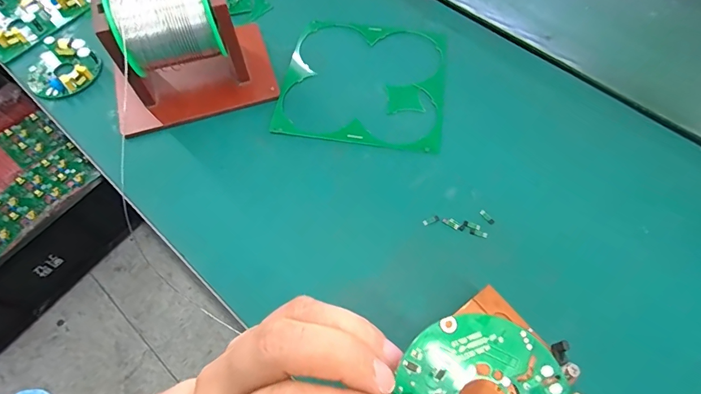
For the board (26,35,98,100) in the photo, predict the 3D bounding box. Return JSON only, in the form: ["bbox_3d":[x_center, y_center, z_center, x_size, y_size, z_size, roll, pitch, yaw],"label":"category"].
[{"bbox_3d":[-0.273,-0.122,0.374,0.062,0.015,0.058,0,63,0],"label":"board"}]

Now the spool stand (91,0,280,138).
[{"bbox_3d":[-0.138,-0.128,0.335,0.130,0.101,0.091,-18,65,-10],"label":"spool stand"}]

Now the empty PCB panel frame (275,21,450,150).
[{"bbox_3d":[0.014,-0.110,0.373,0.145,0.004,0.149,8,62,5],"label":"empty PCB panel frame"}]

